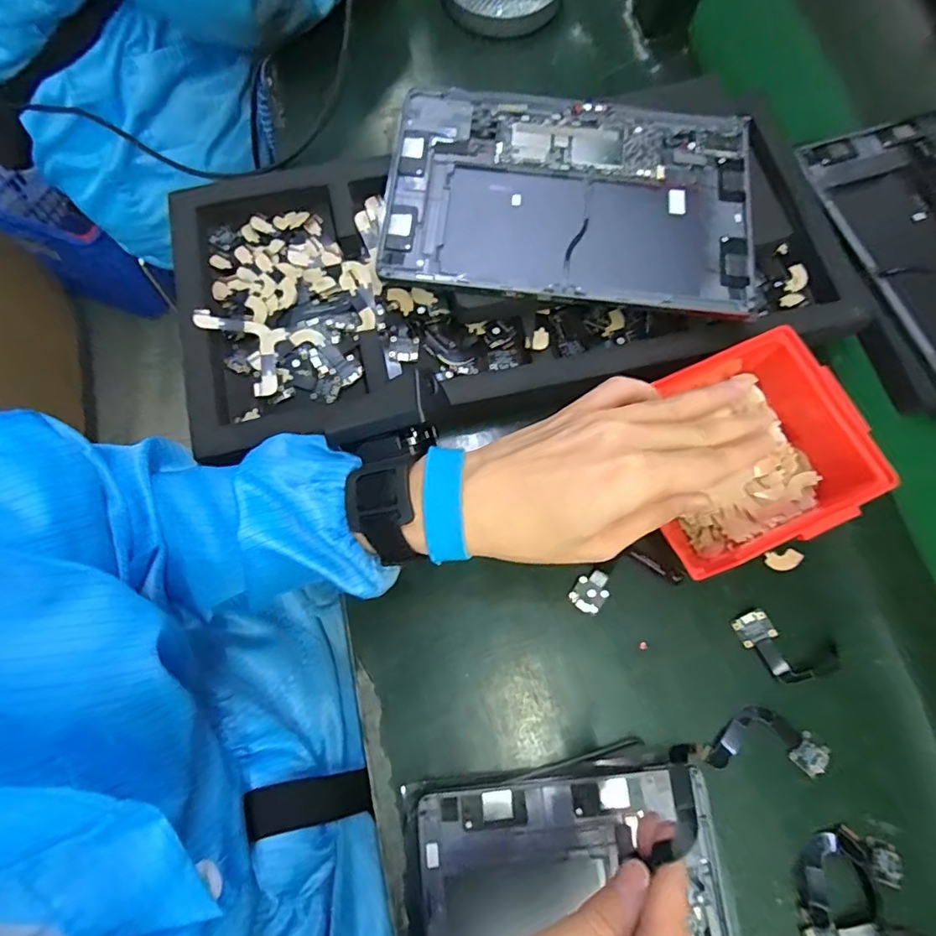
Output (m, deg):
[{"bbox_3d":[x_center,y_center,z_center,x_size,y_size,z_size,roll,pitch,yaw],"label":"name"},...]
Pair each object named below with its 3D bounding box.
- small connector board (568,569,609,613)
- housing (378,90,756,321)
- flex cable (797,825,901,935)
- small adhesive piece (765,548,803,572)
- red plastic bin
[{"bbox_3d":[0.083,0.082,0.363,0.021,0.004,0.028,35,77,9],"label":"small connector board"},{"bbox_3d":[0.073,-0.193,0.389,0.253,0.008,0.168,6,75,1],"label":"housing"},{"bbox_3d":[0.217,0.244,0.314,0.047,0.009,0.077,42,78,10],"label":"flex cable"},{"bbox_3d":[0.217,0.063,0.372,0.025,0.004,0.014,-7,75,-2],"label":"small adhesive piece"},{"bbox_3d":[0.179,-0.011,0.354,0.128,0.058,0.122,-21,76,-6],"label":"red plastic bin"}]

